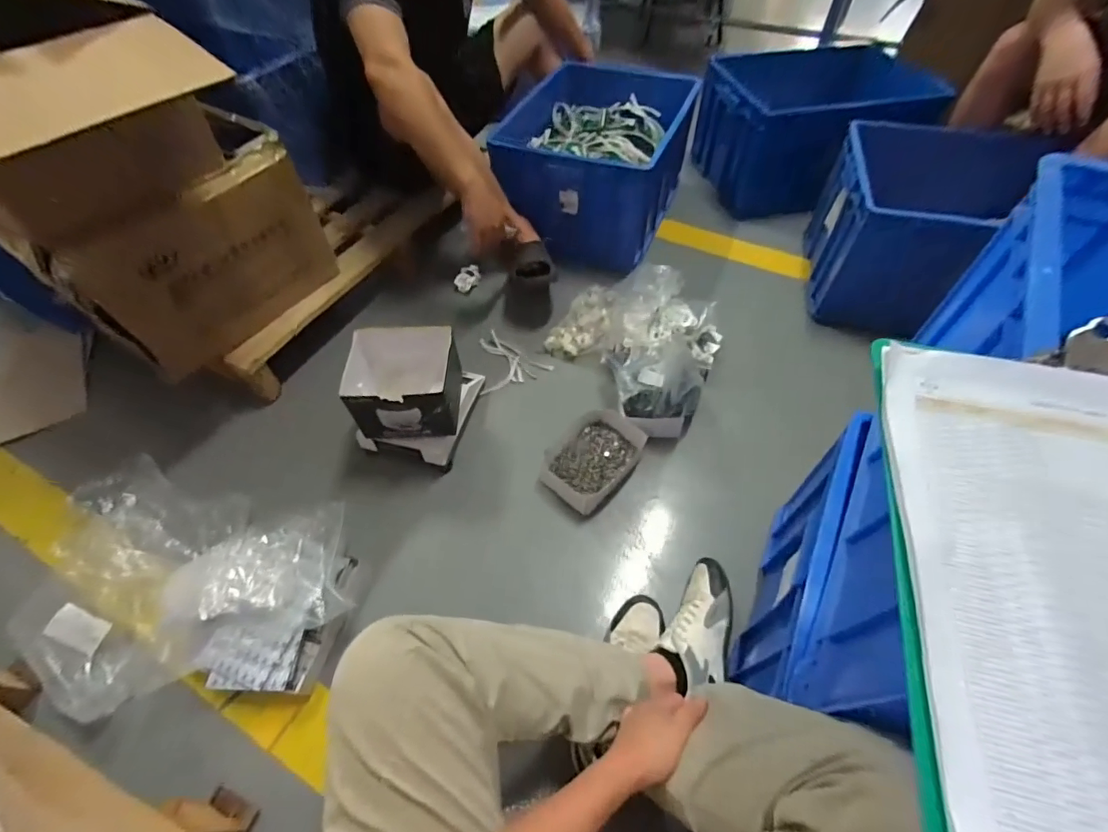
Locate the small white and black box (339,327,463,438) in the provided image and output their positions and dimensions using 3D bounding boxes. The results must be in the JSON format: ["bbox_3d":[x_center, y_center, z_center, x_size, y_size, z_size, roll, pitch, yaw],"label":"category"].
[{"bbox_3d":[-0.265,-0.059,0.860,0.178,0.130,0.152,-1,54,0],"label":"small white and black box"}]

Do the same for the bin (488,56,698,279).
[{"bbox_3d":[0.108,-0.697,1.327,0.446,0.280,0.572,15,56,12],"label":"bin"}]

